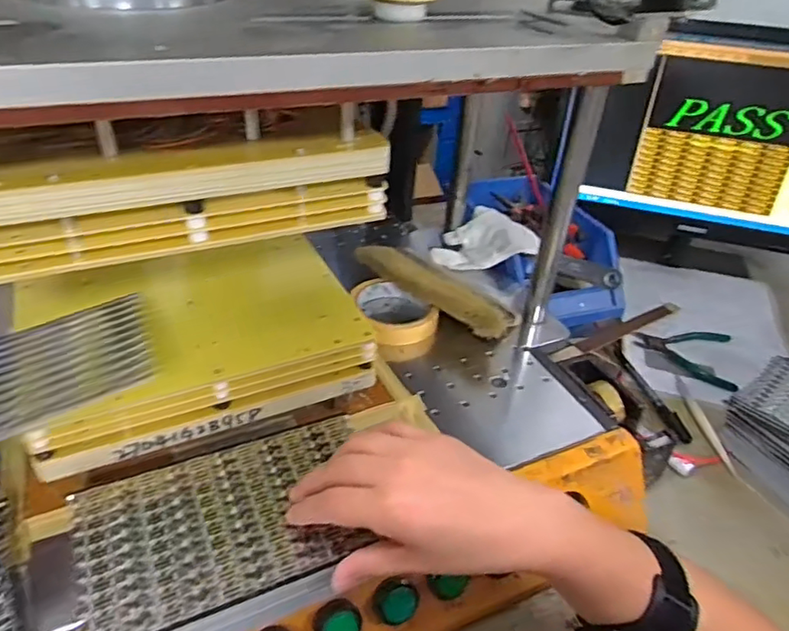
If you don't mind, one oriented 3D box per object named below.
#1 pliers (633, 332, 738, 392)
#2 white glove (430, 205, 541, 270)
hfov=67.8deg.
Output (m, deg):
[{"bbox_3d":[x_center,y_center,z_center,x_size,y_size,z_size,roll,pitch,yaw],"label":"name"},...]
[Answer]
[{"bbox_3d":[0.354,0.043,0.722,0.114,0.014,0.096,15,37,13],"label":"pliers"},{"bbox_3d":[0.113,-0.091,0.726,0.121,0.042,0.096,7,36,2],"label":"white glove"}]

